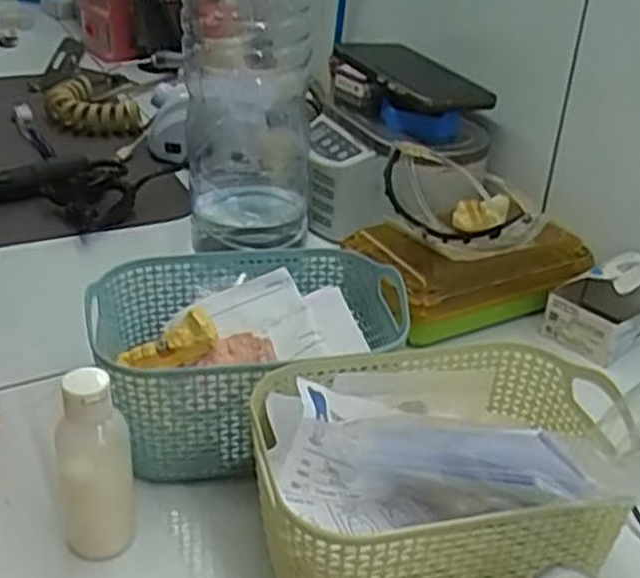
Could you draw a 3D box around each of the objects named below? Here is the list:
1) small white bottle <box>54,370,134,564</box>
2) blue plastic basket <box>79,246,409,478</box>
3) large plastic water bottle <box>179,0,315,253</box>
[{"bbox_3d":[-0.106,0.090,0.371,0.034,0.107,0.028,-8,32,-18],"label":"small white bottle"},{"bbox_3d":[-0.037,0.041,0.464,0.172,0.081,0.129,-9,33,-19],"label":"blue plastic basket"},{"bbox_3d":[-0.050,-0.168,0.537,0.089,0.245,0.089,0,31,-6],"label":"large plastic water bottle"}]

